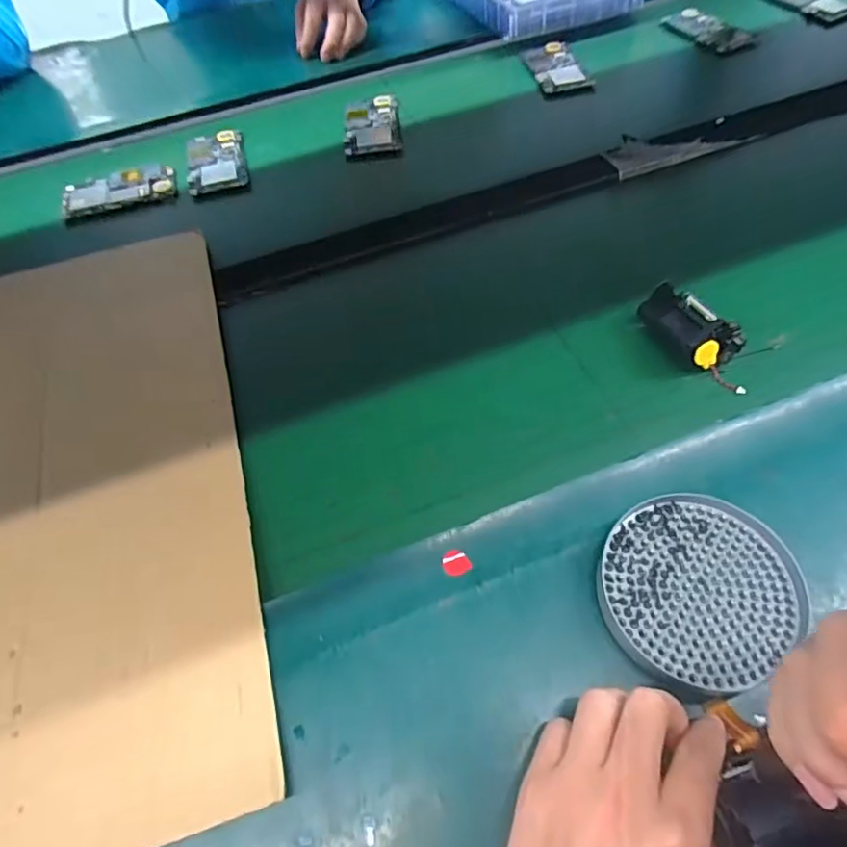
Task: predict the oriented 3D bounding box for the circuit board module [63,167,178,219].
[{"bbox_3d":[-0.339,-0.262,0.641,0.120,0.010,0.060,-20,57,-8],"label":"circuit board module"}]

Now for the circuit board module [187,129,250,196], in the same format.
[{"bbox_3d":[-0.240,-0.305,0.662,0.065,0.012,0.108,-15,57,-5],"label":"circuit board module"}]

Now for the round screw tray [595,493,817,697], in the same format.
[{"bbox_3d":[0.163,0.098,0.346,0.114,0.013,0.108,-2,56,3],"label":"round screw tray"}]

